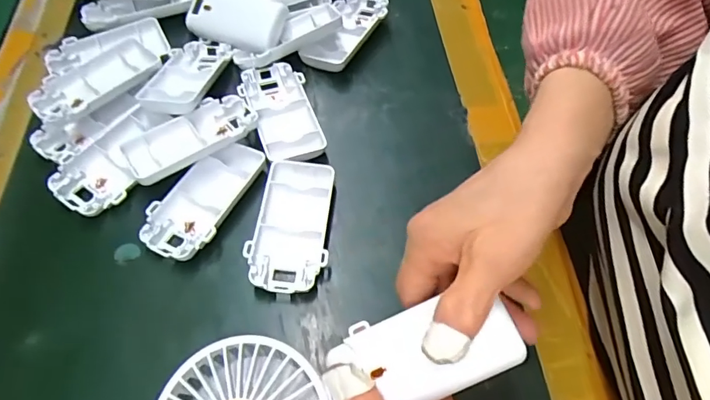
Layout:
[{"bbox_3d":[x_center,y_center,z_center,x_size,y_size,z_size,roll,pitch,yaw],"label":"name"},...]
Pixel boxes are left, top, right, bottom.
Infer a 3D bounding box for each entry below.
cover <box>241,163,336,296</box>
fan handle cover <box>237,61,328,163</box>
[{"bbox_3d":[-0.042,0.017,0.312,0.047,0.016,0.093,4,59,1],"label":"cover"},{"bbox_3d":[-0.056,-0.068,0.362,0.049,0.014,0.098,-22,62,-13],"label":"fan handle cover"}]

